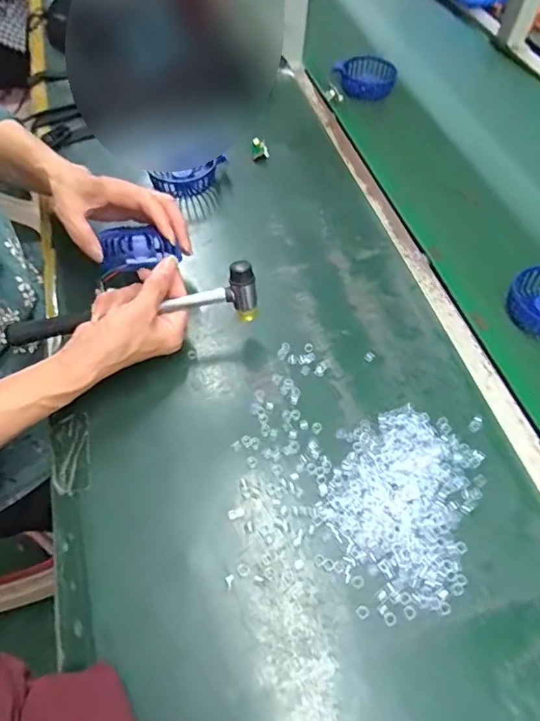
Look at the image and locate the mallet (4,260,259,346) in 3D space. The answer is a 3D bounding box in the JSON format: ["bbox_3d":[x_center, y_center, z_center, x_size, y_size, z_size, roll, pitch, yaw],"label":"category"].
[{"bbox_3d":[-0.132,-0.049,0.473,0.240,0.053,0.030,-11,58,-9],"label":"mallet"}]

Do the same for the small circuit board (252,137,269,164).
[{"bbox_3d":[-0.014,-0.296,0.695,0.023,0.004,0.037,-4,78,-8],"label":"small circuit board"}]

